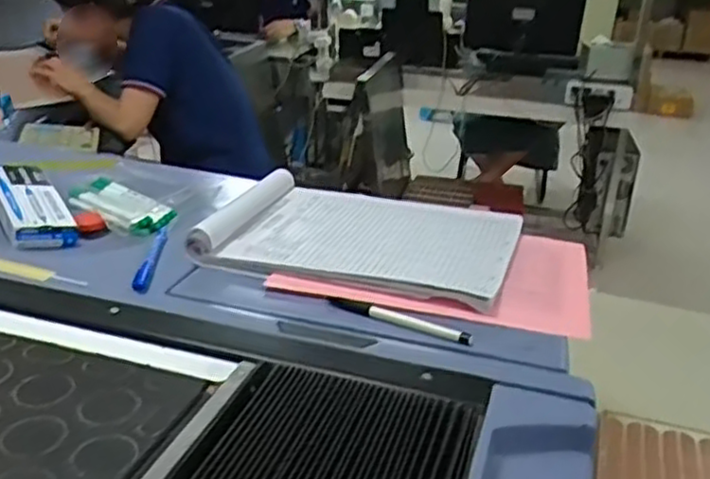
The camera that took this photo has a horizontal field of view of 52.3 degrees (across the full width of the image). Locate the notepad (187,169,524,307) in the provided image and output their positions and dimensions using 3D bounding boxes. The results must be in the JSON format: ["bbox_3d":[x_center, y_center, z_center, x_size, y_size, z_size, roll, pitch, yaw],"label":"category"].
[{"bbox_3d":[0.007,-0.007,0.779,0.317,0.039,0.235,10,24,16],"label":"notepad"}]

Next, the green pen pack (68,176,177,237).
[{"bbox_3d":[-0.283,-0.043,0.878,0.166,0.013,0.070,22,30,38],"label":"green pen pack"}]

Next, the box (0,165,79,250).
[{"bbox_3d":[-0.376,-0.045,0.833,0.071,0.026,0.155,-13,44,-33],"label":"box"}]

